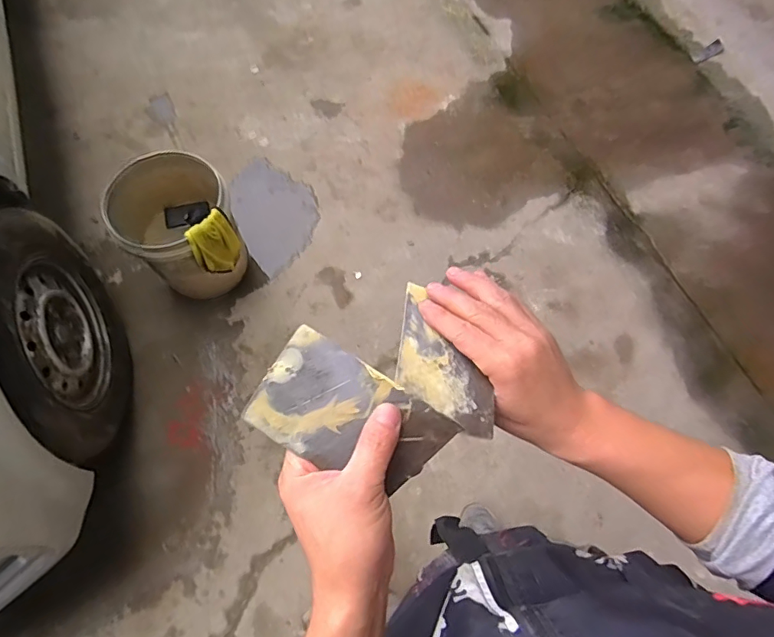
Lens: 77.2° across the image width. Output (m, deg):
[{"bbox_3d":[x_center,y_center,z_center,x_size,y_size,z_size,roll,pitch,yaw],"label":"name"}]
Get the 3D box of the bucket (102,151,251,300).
[{"bbox_3d":[-0.594,-0.248,1.445,0.304,0.341,0.326,1,70,-2],"label":"bucket"}]

